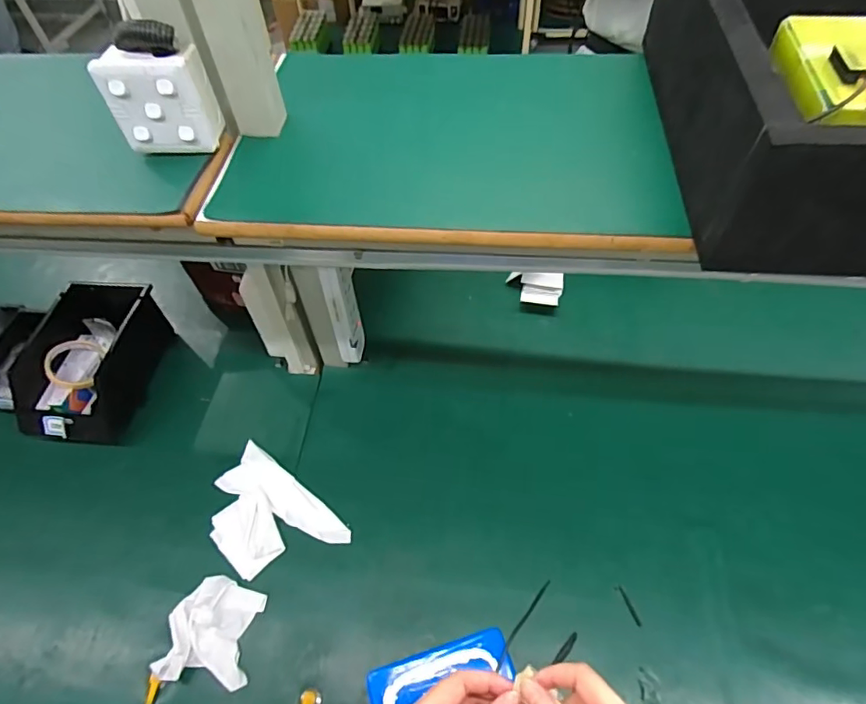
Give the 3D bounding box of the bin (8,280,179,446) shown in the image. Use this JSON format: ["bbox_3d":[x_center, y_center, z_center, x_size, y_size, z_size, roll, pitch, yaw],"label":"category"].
[{"bbox_3d":[-0.557,0.011,0.865,0.159,0.108,0.269,6,54,7],"label":"bin"}]

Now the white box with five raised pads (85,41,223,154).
[{"bbox_3d":[-0.254,-0.235,0.492,0.082,0.090,0.049,-1,55,3],"label":"white box with five raised pads"}]

